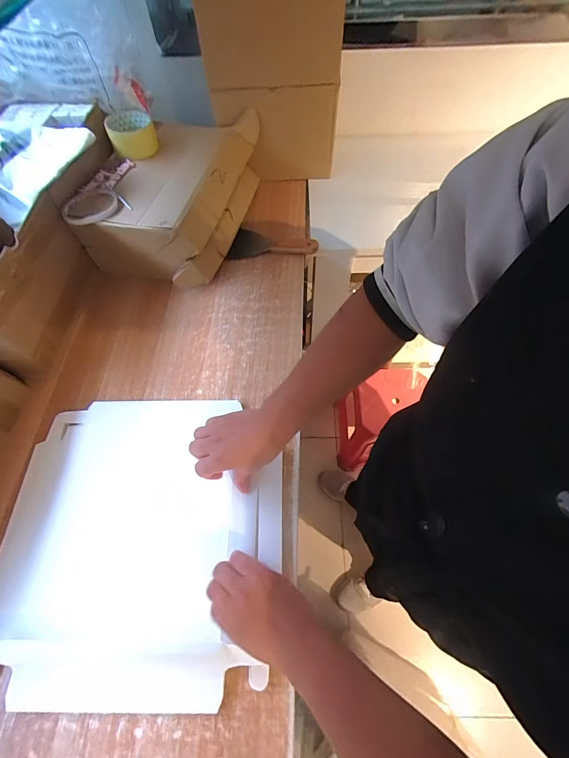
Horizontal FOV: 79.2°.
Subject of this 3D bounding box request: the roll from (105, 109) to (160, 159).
[{"bbox_3d":[-0.297,-0.477,0.670,0.085,0.061,0.085,-1,62,1],"label":"roll"}]

